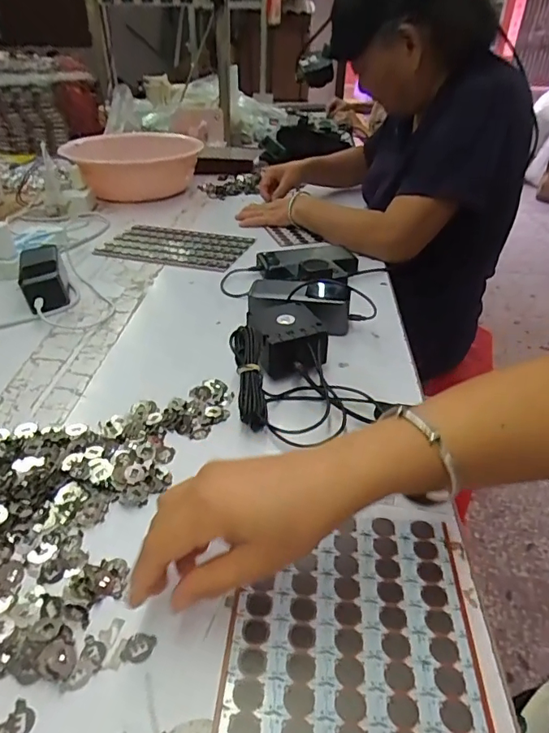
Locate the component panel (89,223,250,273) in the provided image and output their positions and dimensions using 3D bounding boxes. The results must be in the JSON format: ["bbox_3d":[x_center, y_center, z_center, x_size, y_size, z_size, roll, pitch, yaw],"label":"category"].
[{"bbox_3d":[-0.183,-0.225,0.896,0.262,0.007,0.168,12,36,14],"label":"component panel"}]

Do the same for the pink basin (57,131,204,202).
[{"bbox_3d":[-0.352,-0.512,1.231,0.305,0.096,0.305,2,35,-1],"label":"pink basin"}]

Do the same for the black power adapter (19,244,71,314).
[{"bbox_3d":[-0.334,-0.128,0.704,0.060,0.050,0.139,-14,38,-22],"label":"black power adapter"}]

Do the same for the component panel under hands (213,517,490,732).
[{"bbox_3d":[0.045,0.193,0.289,0.151,0.007,0.243,5,35,4],"label":"component panel under hands"}]

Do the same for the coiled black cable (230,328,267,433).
[{"bbox_3d":[-0.026,0.011,0.493,0.028,0.023,0.111,-4,59,-9],"label":"coiled black cable"}]

